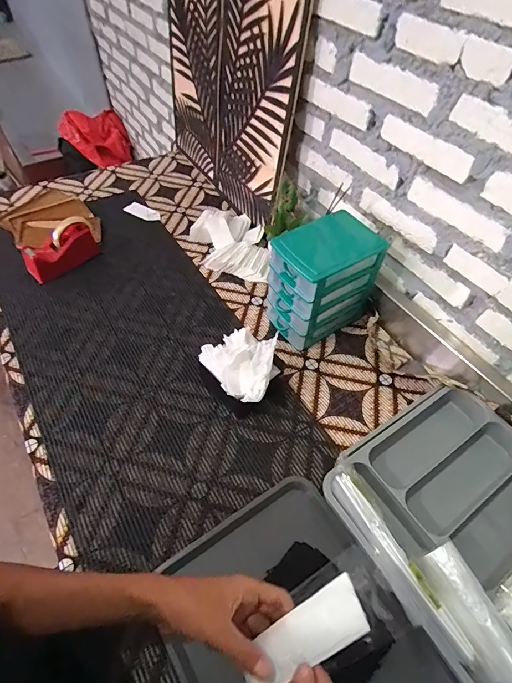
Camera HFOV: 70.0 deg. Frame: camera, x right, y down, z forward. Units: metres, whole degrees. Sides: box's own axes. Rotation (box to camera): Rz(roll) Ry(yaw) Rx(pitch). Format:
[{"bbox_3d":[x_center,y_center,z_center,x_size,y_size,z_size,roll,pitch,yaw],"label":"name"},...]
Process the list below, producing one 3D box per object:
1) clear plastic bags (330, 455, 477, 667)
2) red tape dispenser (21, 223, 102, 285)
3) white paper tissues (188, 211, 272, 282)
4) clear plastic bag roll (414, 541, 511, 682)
[{"bbox_3d":[0.181,0.282,0.498,0.045,0.048,0.263,-20,57,-16],"label":"clear plastic bags"},{"bbox_3d":[-0.476,-0.218,0.891,0.160,0.109,0.041,-31,60,-23],"label":"red tape dispenser"},{"bbox_3d":[-0.065,-0.257,0.971,0.181,0.048,0.268,-13,55,-11],"label":"white paper tissues"},{"bbox_3d":[0.269,0.344,0.458,0.057,0.042,0.152,-18,56,-15],"label":"clear plastic bag roll"}]

